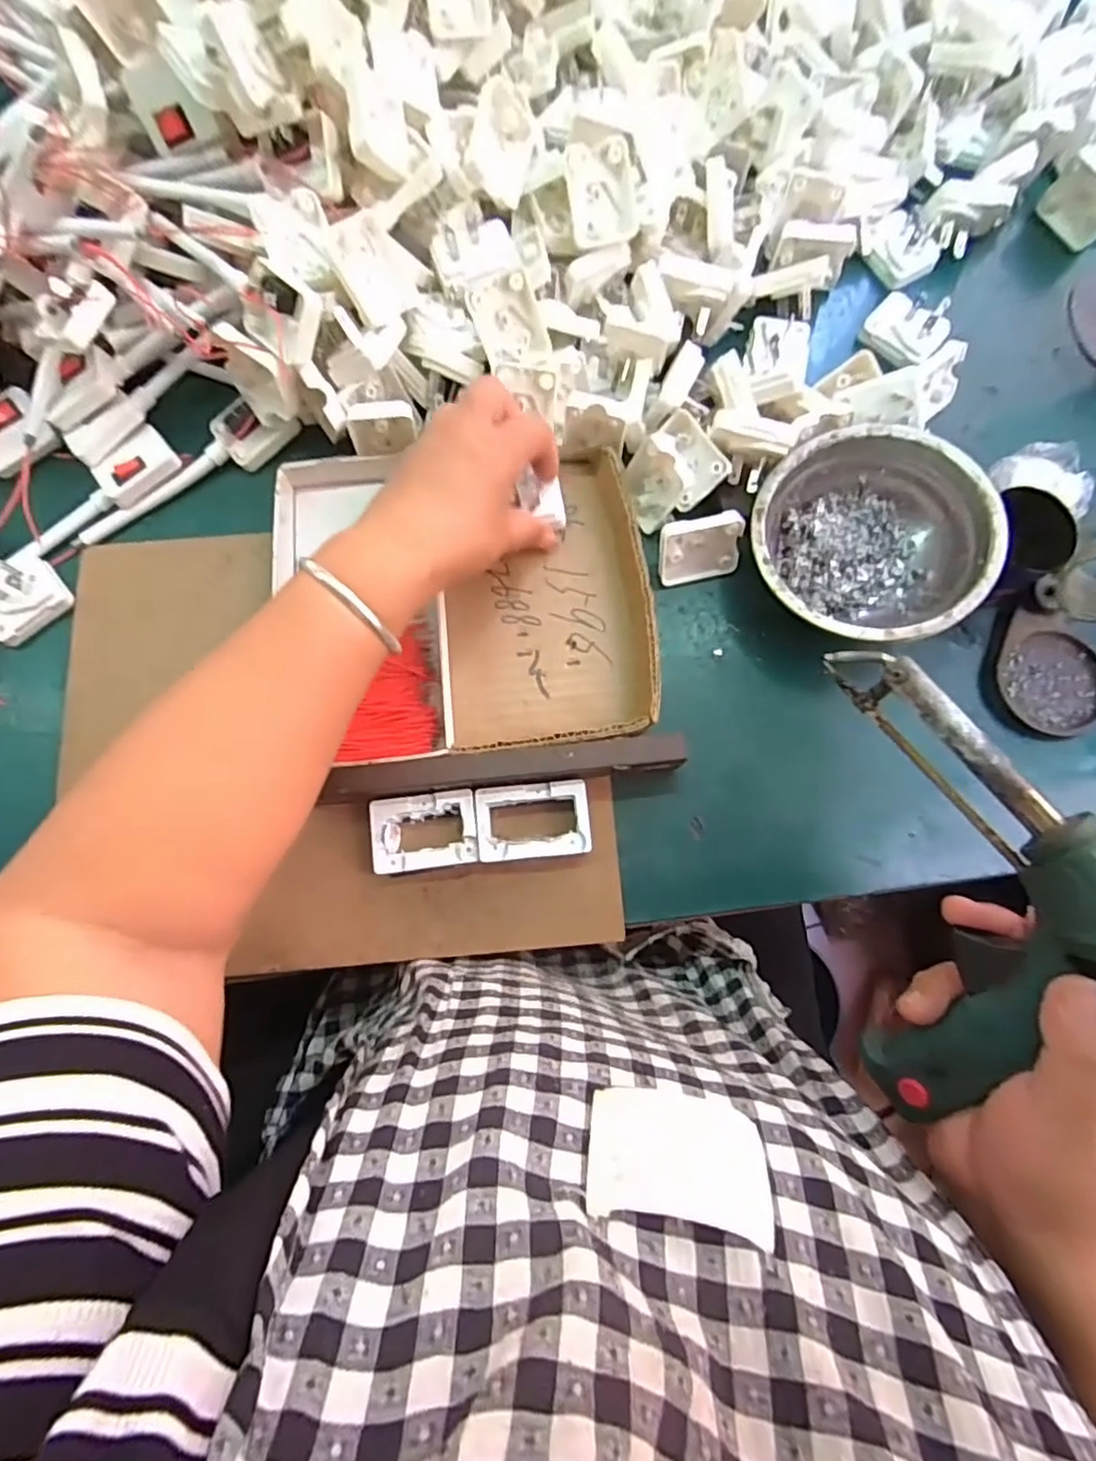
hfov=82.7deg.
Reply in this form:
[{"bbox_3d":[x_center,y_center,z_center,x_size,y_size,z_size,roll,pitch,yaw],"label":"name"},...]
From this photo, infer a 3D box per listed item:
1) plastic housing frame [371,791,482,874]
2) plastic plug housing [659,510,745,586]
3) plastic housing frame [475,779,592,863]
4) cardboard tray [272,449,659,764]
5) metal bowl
[{"bbox_3d":[-0.067,0.056,0.341,0.056,0.014,0.040,-7,77,-1],"label":"plastic housing frame"},{"bbox_3d":[0.090,-0.107,0.371,0.049,0.041,0.015,-15,48,-6],"label":"plastic plug housing"},{"bbox_3d":[-0.008,0.050,0.343,0.060,0.016,0.040,-5,77,-1],"label":"plastic housing frame"},{"bbox_3d":[-0.049,-0.076,0.366,0.209,0.025,0.183,-6,77,-1],"label":"cardboard tray"},{"bbox_3d":[0.180,-0.107,0.360,0.120,0.053,0.123,0,77,1],"label":"metal bowl"}]

